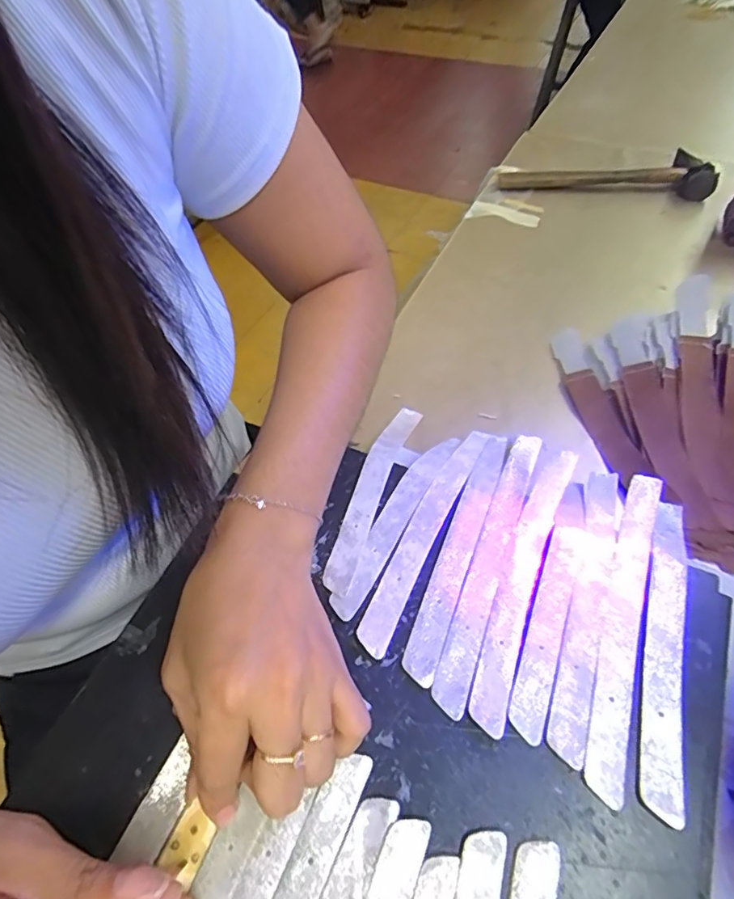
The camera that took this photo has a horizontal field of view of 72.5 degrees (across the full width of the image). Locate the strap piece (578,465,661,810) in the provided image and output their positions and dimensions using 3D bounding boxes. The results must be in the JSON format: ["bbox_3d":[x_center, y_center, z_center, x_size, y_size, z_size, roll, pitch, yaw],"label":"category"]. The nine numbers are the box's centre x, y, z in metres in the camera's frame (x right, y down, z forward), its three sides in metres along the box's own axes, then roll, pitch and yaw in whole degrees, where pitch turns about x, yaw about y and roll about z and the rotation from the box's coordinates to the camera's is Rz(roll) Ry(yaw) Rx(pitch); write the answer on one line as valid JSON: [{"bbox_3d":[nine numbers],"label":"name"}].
[{"bbox_3d":[0.146,0.090,0.283,0.025,0.006,0.191,23,57,9],"label":"strap piece"}]

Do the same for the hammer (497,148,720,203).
[{"bbox_3d":[0.293,-0.346,0.623,0.243,0.034,0.081,9,56,9],"label":"hammer"}]

